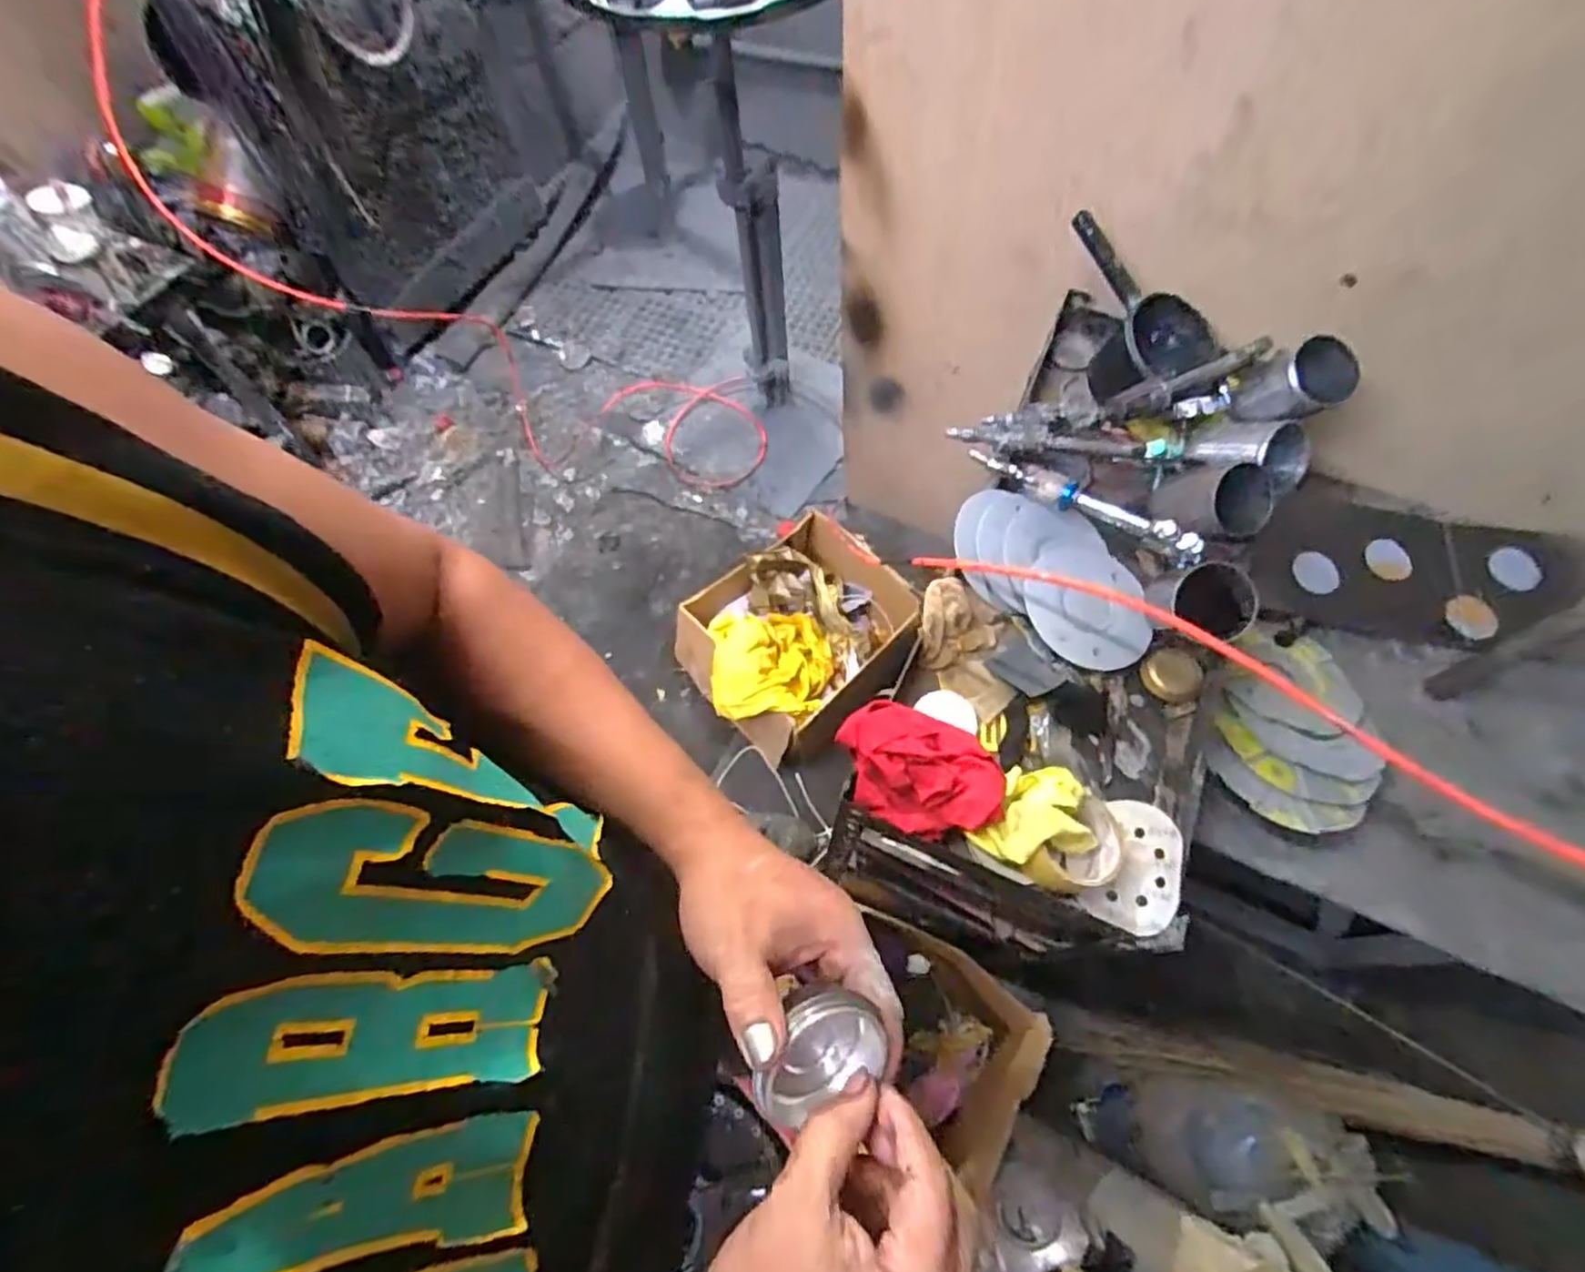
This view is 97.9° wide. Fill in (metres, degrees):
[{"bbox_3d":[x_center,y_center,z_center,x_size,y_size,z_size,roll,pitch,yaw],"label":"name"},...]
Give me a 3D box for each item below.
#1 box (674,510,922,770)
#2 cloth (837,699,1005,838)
[{"bbox_3d":[0.001,-0.006,1.414,0.346,0.211,0.461,38,71,21],"label":"box"},{"bbox_3d":[0.119,0.125,0.653,0.161,0.042,0.112,18,65,13],"label":"cloth"}]

